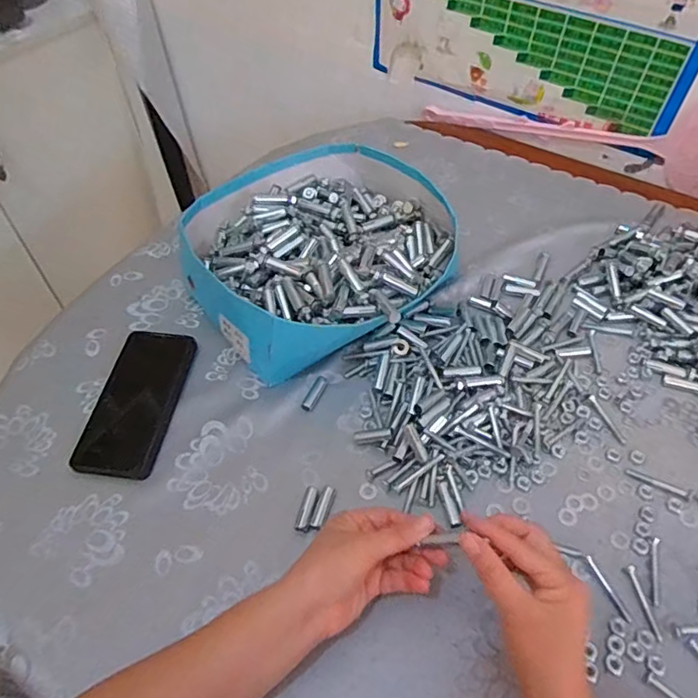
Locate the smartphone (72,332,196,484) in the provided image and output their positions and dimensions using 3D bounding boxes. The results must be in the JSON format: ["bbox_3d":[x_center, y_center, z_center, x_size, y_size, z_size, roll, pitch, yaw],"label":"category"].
[{"bbox_3d":[-0.214,0.050,0.563,0.078,0.009,0.168,5,53,5],"label":"smartphone"}]

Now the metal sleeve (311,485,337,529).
[{"bbox_3d":[-0.023,0.140,0.491,0.012,0.009,0.042,14,54,12],"label":"metal sleeve"}]

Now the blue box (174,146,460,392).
[{"bbox_3d":[-0.034,-0.116,0.639,0.260,0.090,0.297,37,62,25],"label":"blue box"}]

